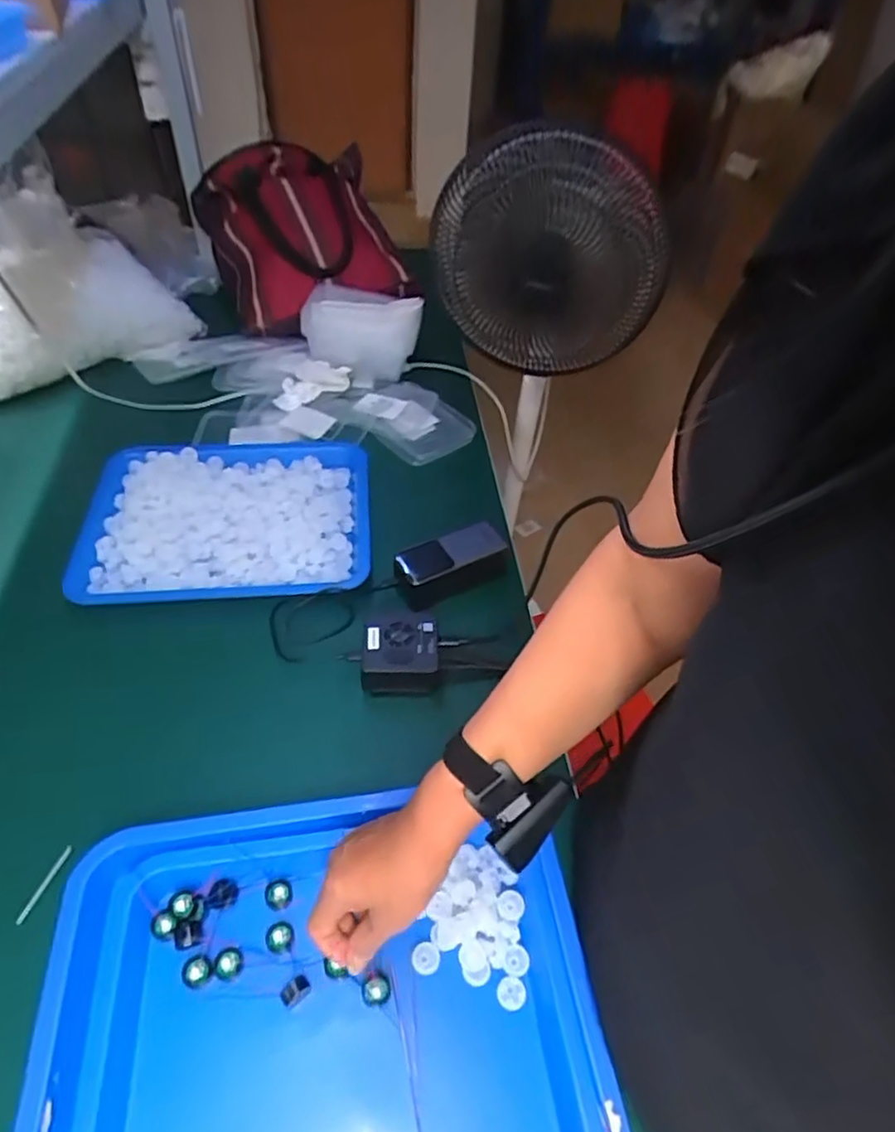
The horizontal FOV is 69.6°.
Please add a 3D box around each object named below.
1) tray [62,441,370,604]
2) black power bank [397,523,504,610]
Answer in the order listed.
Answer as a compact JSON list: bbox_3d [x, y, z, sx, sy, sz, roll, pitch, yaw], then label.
[{"bbox_3d":[-0.259,-0.060,0.760,0.326,0.042,0.238,-4,48,-8],"label":"tray"},{"bbox_3d":[0.006,-0.005,0.733,0.125,0.033,0.059,-25,55,-25],"label":"black power bank"}]

